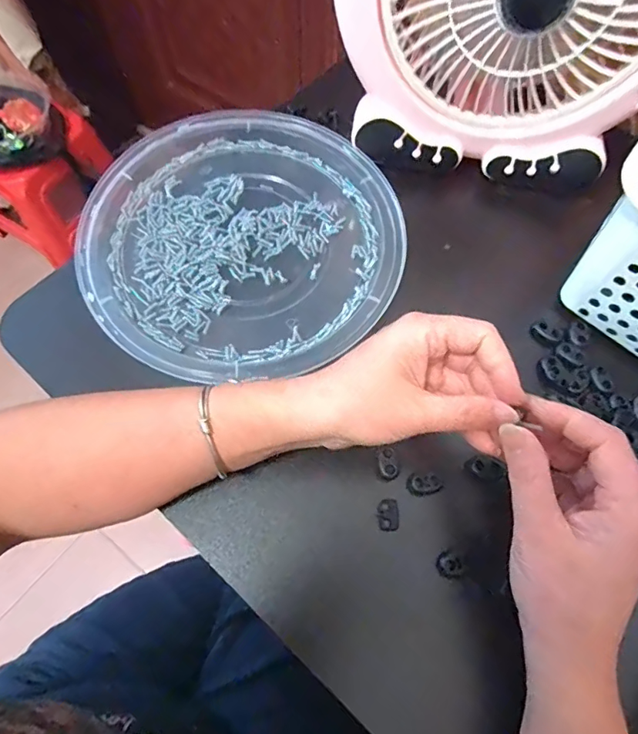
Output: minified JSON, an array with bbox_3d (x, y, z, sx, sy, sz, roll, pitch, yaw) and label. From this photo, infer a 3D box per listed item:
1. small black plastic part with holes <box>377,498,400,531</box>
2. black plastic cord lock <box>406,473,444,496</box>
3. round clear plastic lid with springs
[{"bbox_3d":[0.043,0.092,0.291,0.013,0.005,0.019,-2,67,-2],"label":"small black plastic part with holes"},{"bbox_3d":[0.067,0.075,0.299,0.022,0.007,0.013,0,67,-1],"label":"black plastic cord lock"},{"bbox_3d":[-0.057,-0.108,0.363,0.230,0.028,0.243,0,67,-1],"label":"round clear plastic lid with springs"}]

